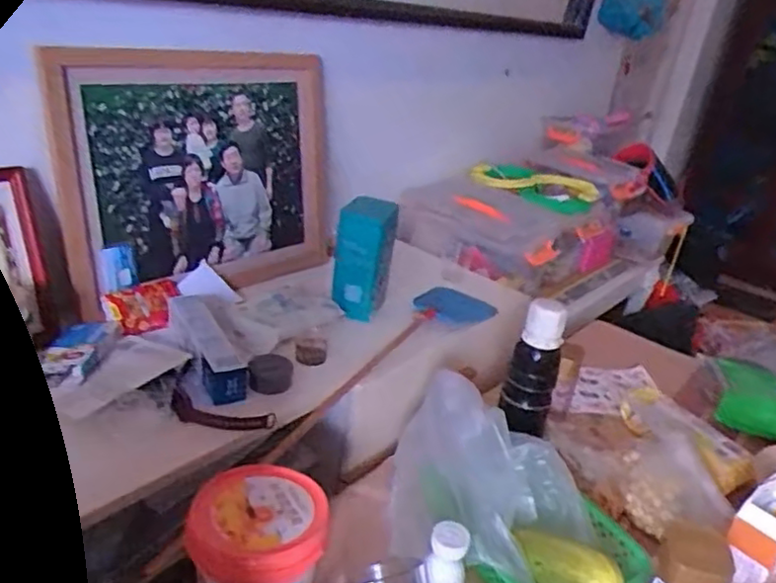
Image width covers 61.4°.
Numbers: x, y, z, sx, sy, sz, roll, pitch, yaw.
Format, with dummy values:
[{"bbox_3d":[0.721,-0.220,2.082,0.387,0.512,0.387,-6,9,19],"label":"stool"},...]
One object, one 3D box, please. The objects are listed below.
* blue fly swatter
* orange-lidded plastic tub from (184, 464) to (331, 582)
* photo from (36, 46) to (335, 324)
[{"bbox_3d":[0.001,0.092,1.013,0.116,0.044,0.560,22,29,29],"label":"blue fly swatter"},{"bbox_3d":[-0.134,0.270,0.676,0.130,0.136,0.127,6,25,-3],"label":"orange-lidded plastic tub"},{"bbox_3d":[-0.278,-0.198,1.095,0.055,0.368,0.541,16,23,40],"label":"photo"}]

